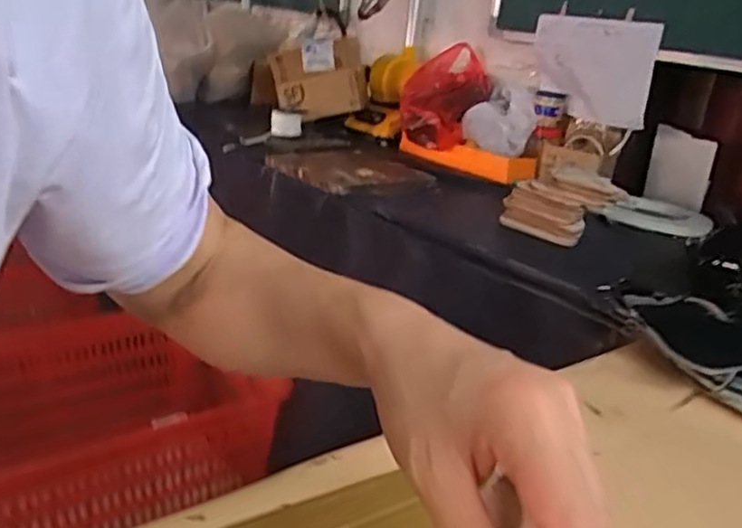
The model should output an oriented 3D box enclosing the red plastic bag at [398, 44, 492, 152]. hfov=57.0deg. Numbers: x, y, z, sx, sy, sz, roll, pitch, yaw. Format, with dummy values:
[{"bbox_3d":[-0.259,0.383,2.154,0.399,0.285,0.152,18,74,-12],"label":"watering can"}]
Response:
[{"bbox_3d":[0.176,-0.398,1.599,0.182,0.113,0.323,13,51,16],"label":"red plastic bag"}]

